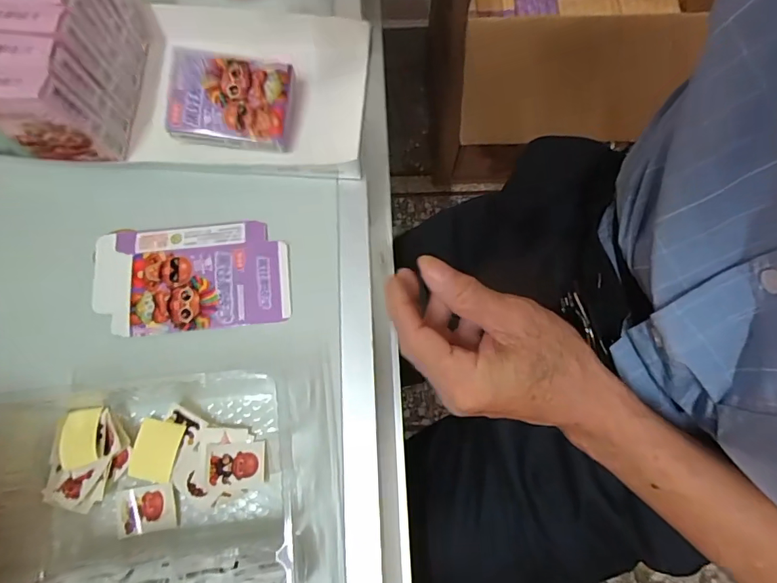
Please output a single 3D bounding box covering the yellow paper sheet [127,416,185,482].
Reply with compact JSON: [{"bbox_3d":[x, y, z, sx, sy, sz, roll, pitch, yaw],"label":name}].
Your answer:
[{"bbox_3d":[-0.162,0.110,0.316,0.030,0.004,0.039,9,76,2],"label":"yellow paper sheet"}]

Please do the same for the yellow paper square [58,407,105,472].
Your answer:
[{"bbox_3d":[-0.213,0.101,0.315,0.028,0.011,0.038,-5,76,-2],"label":"yellow paper square"}]

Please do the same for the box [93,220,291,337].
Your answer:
[{"bbox_3d":[-0.151,-0.012,0.348,0.145,0.004,0.084,-6,76,-2],"label":"box"}]

